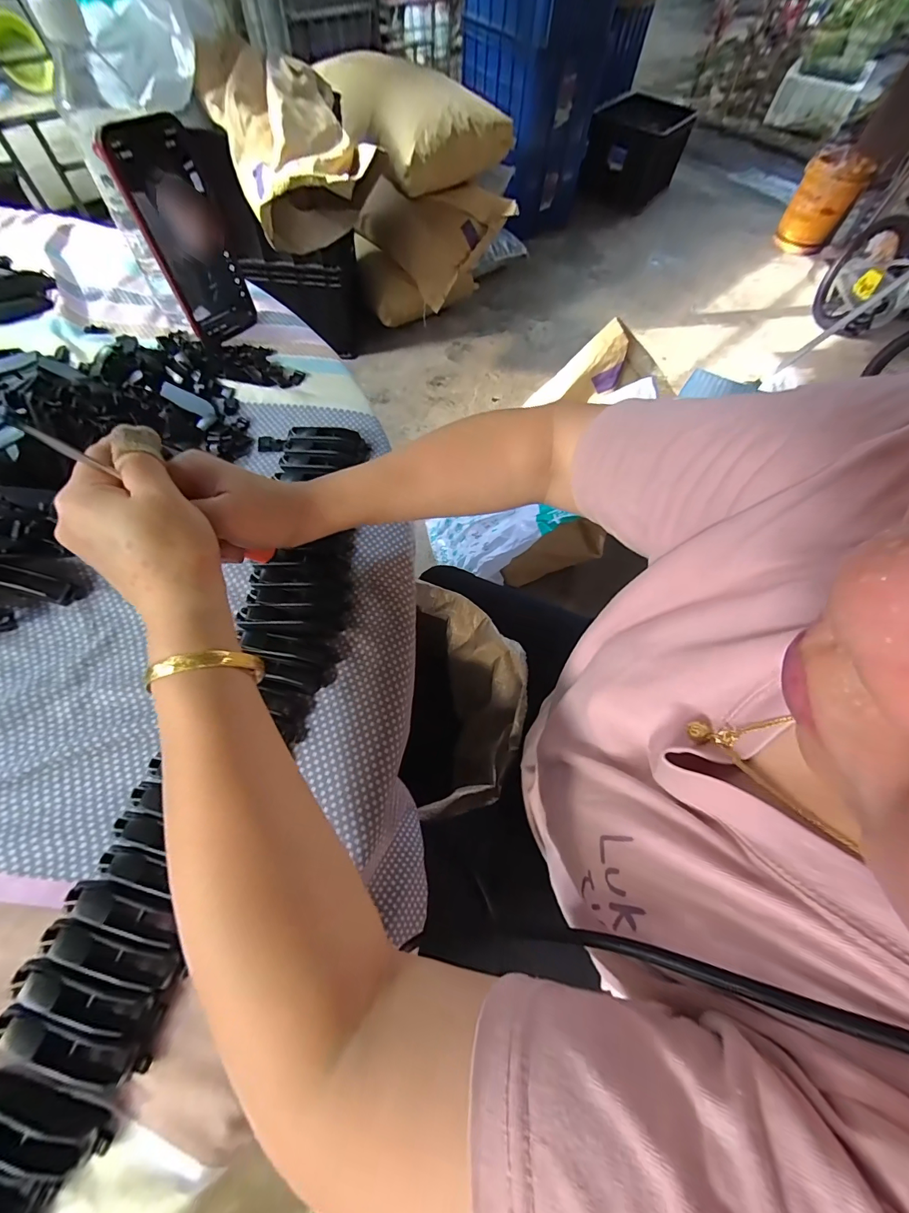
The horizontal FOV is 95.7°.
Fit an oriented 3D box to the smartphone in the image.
[{"bbox_3d":[-0.256,-0.355,0.400,0.012,0.154,0.075,35,65,25],"label":"smartphone"}]

